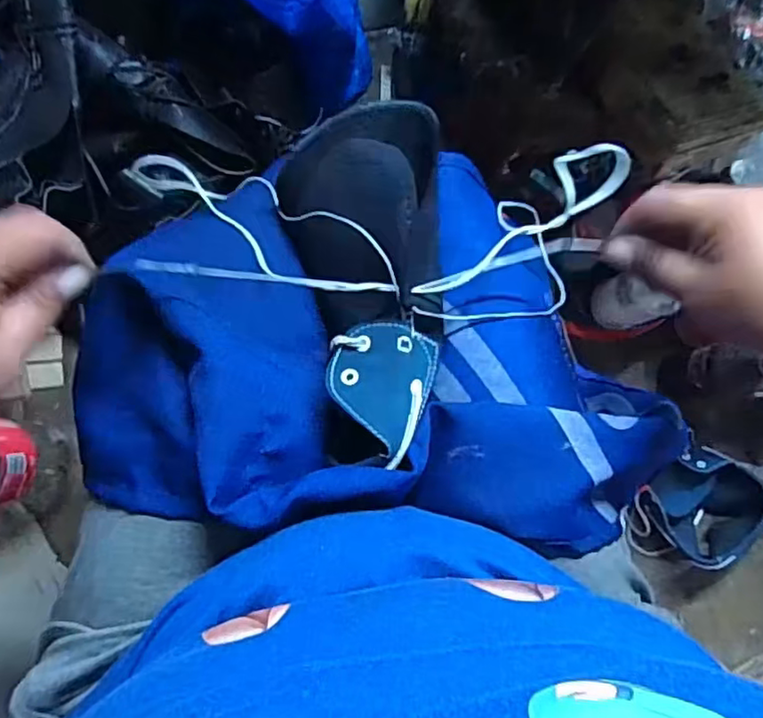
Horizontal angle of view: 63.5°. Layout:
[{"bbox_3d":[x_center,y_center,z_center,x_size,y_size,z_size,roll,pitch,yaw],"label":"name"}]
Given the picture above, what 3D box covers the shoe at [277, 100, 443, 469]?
[{"bbox_3d":[-0.008,-0.044,0.343,0.082,0.048,0.198,-3,86,-6],"label":"shoe"}]

